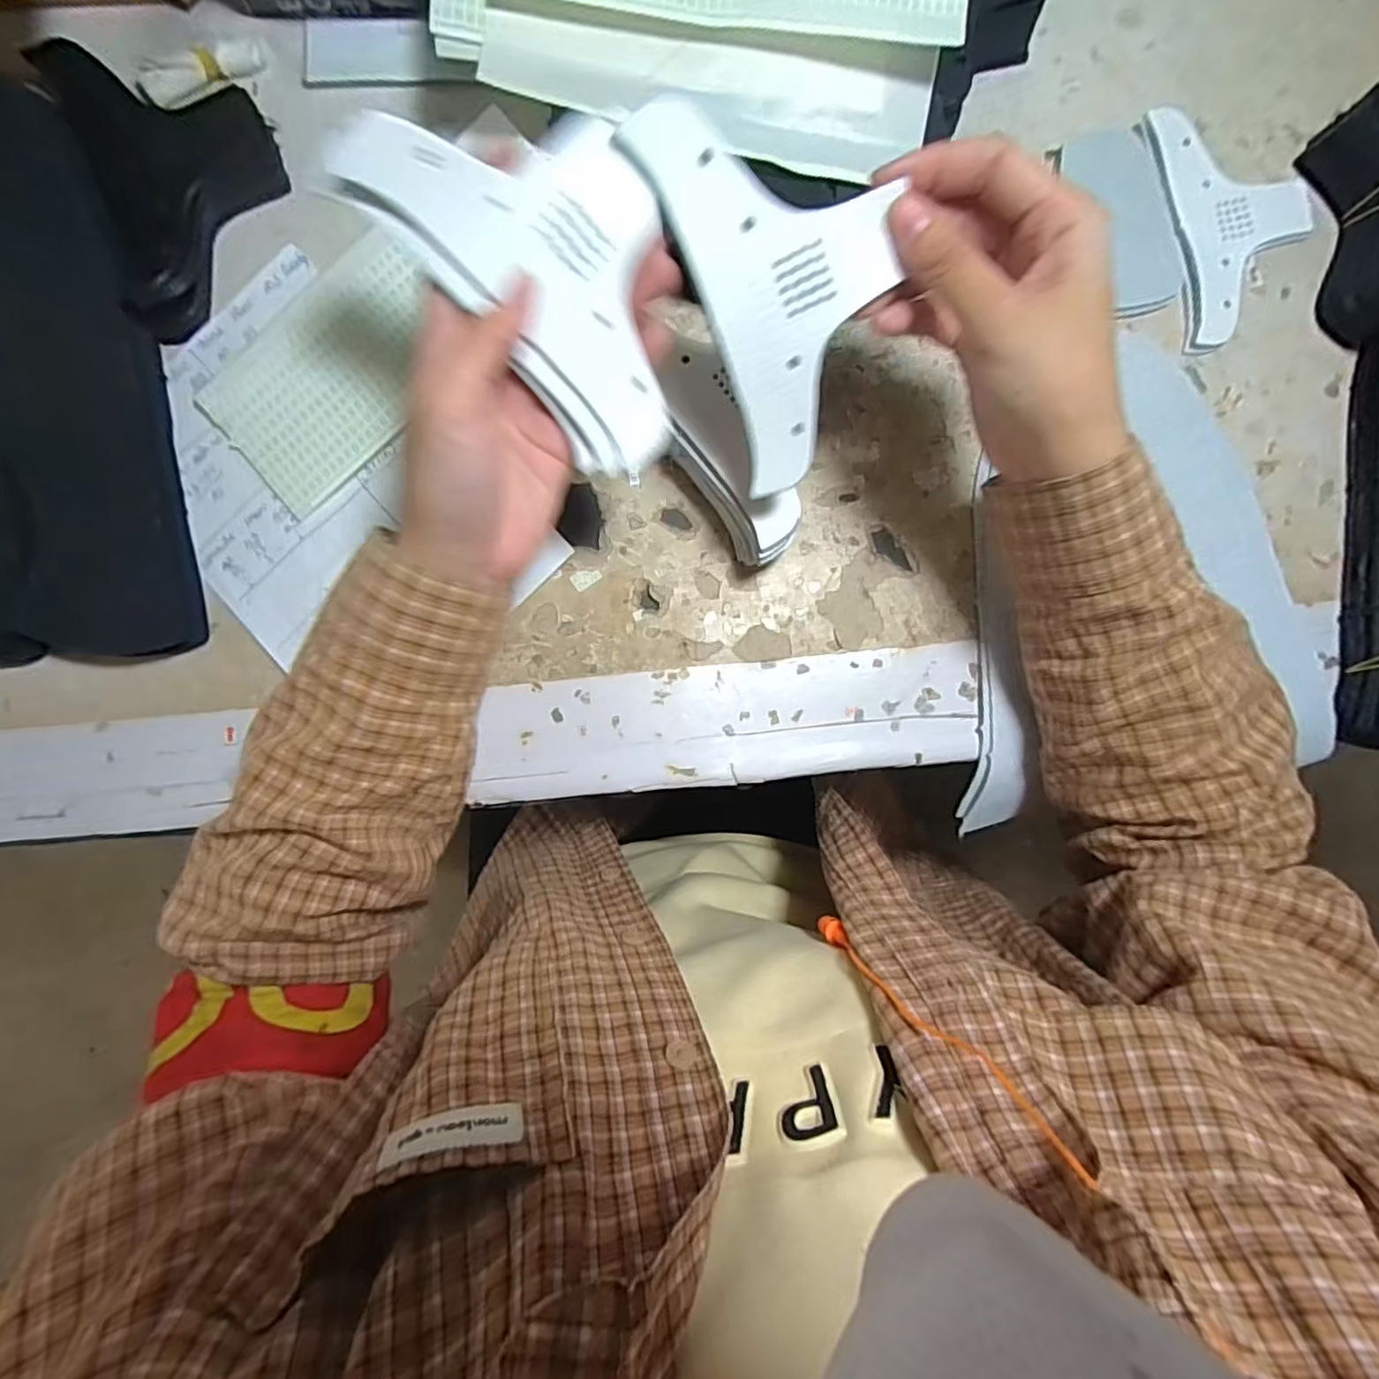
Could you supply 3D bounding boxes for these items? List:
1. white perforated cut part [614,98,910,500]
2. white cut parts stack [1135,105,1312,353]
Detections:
[{"bbox_3d":[0.038,-0.149,0.244,0.075,0.012,0.132,-18,119,17],"label":"white perforated cut part"},{"bbox_3d":[0.294,-0.252,0.353,0.080,0.010,0.125,-14,89,-3],"label":"white cut parts stack"}]

